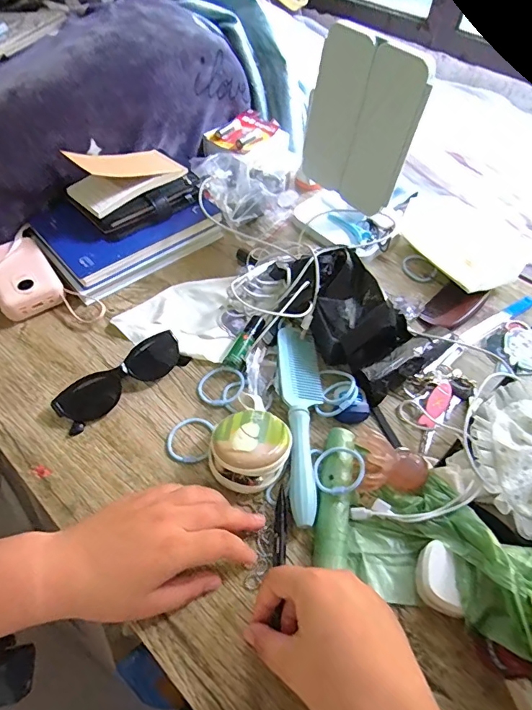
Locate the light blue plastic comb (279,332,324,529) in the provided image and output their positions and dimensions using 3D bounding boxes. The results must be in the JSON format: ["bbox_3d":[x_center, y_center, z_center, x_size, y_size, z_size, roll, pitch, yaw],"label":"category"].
[{"bbox_3d":[0.038,0.058,0.435,0.043,0.021,0.215,1,55,-3],"label":"light blue plastic comb"}]

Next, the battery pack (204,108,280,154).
[{"bbox_3d":[-0.033,-0.361,0.709,0.072,0.025,0.108,35,59,21],"label":"battery pack"}]

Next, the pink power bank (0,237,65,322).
[{"bbox_3d":[-0.292,-0.094,0.517,0.069,0.032,0.105,-29,62,-22],"label":"pink power bank"}]

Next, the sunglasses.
[{"bbox_3d":[-0.149,0.024,0.455,0.138,0.027,0.040,-35,64,-25],"label":"sunglasses"}]

